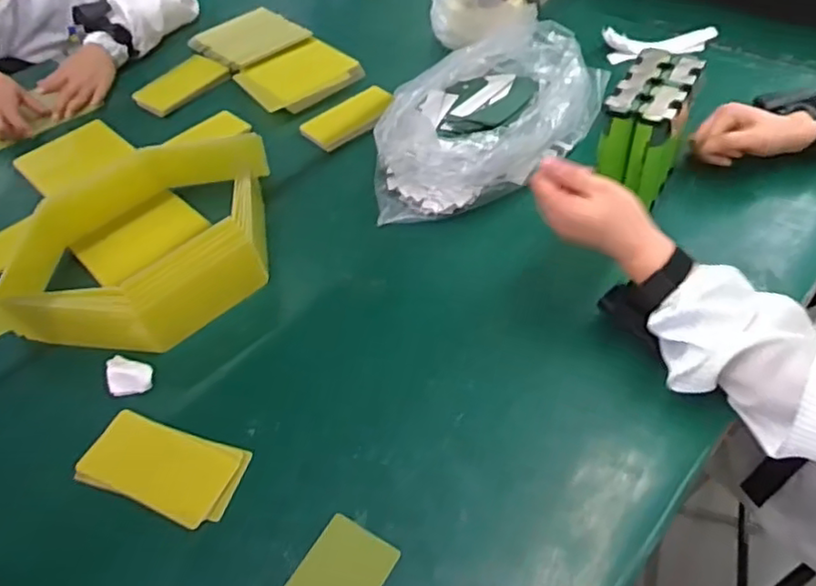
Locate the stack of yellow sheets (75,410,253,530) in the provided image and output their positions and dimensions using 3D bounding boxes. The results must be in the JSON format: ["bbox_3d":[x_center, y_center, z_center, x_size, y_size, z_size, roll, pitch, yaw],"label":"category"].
[{"bbox_3d":[-0.223,0.156,0.564,0.145,0.014,0.075,11,51,16],"label":"stack of yellow sheets"}]

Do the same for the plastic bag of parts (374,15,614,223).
[{"bbox_3d":[0.103,-0.225,0.821,0.189,0.095,0.379,32,59,30],"label":"plastic bag of parts"}]

